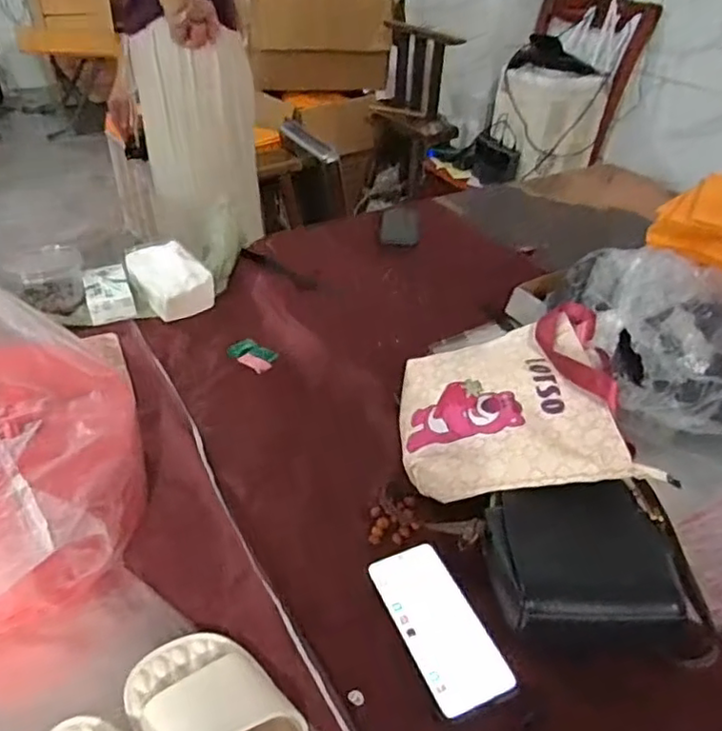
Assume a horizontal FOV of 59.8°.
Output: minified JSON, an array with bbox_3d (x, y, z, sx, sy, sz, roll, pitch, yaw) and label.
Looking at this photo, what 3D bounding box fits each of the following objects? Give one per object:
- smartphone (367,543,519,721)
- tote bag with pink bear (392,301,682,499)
[{"bbox_3d":[0.070,0.233,0.576,0.071,0.009,0.162,-13,40,-20],"label":"smartphone"},{"bbox_3d":[0.167,0.032,0.731,0.256,0.066,0.270,-9,37,12],"label":"tote bag with pink bear"}]

